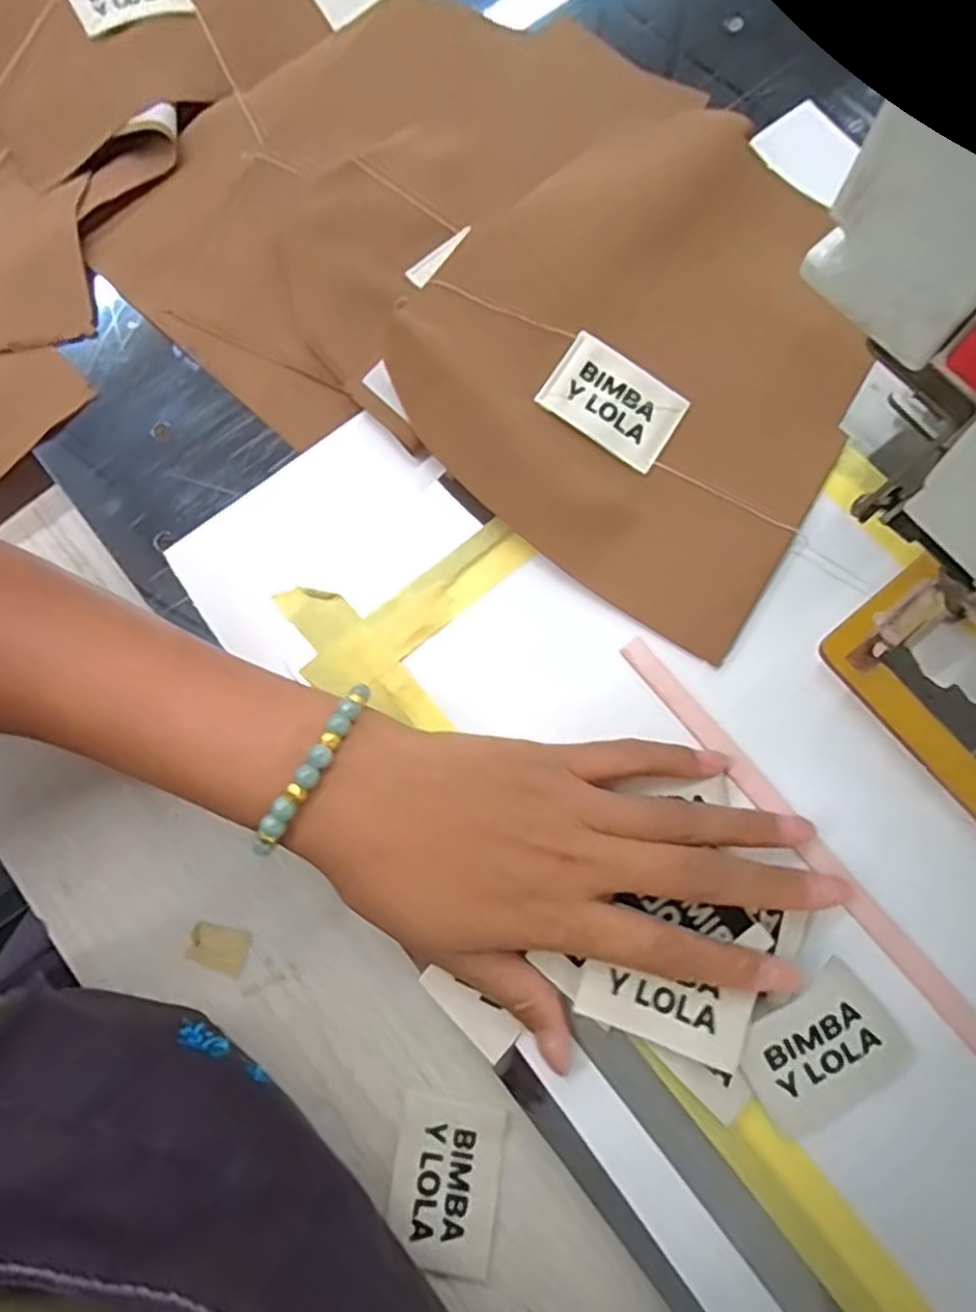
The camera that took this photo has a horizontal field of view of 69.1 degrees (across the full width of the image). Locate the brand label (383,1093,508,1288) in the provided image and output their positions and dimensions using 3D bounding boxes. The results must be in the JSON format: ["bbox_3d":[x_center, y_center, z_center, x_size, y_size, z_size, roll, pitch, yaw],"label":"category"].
[{"bbox_3d":[-0.016,0.202,0.270,0.040,0.005,0.056,10,77,3],"label":"brand label"}]

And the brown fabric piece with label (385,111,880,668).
[{"bbox_3d":[0.080,-0.139,0.317,0.188,0.016,0.216,37,80,1],"label":"brown fabric piece with label"}]

